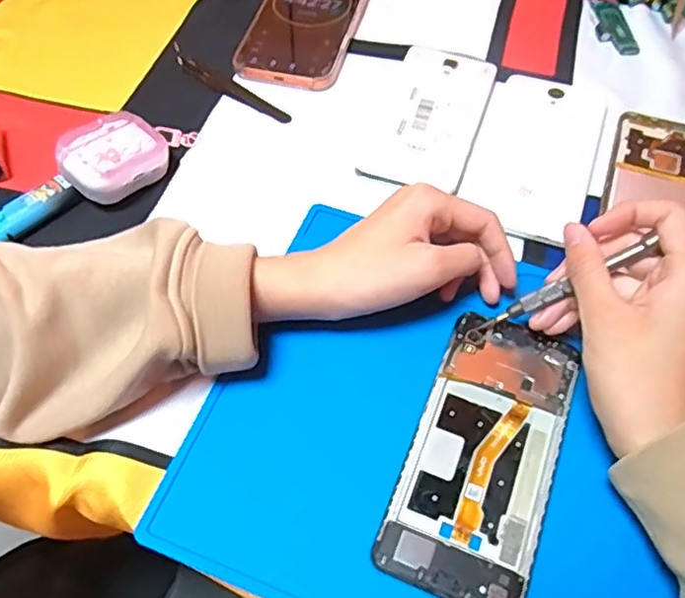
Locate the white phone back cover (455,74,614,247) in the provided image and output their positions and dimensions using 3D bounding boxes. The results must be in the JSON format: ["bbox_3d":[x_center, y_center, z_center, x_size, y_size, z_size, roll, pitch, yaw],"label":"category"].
[{"bbox_3d":[0.137,-0.105,0.435,0.082,0.008,0.151,18,59,12],"label":"white phone back cover"}]

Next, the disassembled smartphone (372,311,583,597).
[{"bbox_3d":[0.073,0.077,0.316,0.070,0.006,0.147,20,60,12],"label":"disassembled smartphone"}]

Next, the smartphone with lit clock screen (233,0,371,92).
[{"bbox_3d":[-0.025,-0.242,0.523,0.083,0.017,0.181,13,58,8],"label":"smartphone with lit clock screen"}]

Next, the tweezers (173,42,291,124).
[{"bbox_3d":[-0.090,-0.166,0.479,0.128,0.005,0.016,33,63,19],"label":"tweezers"}]

